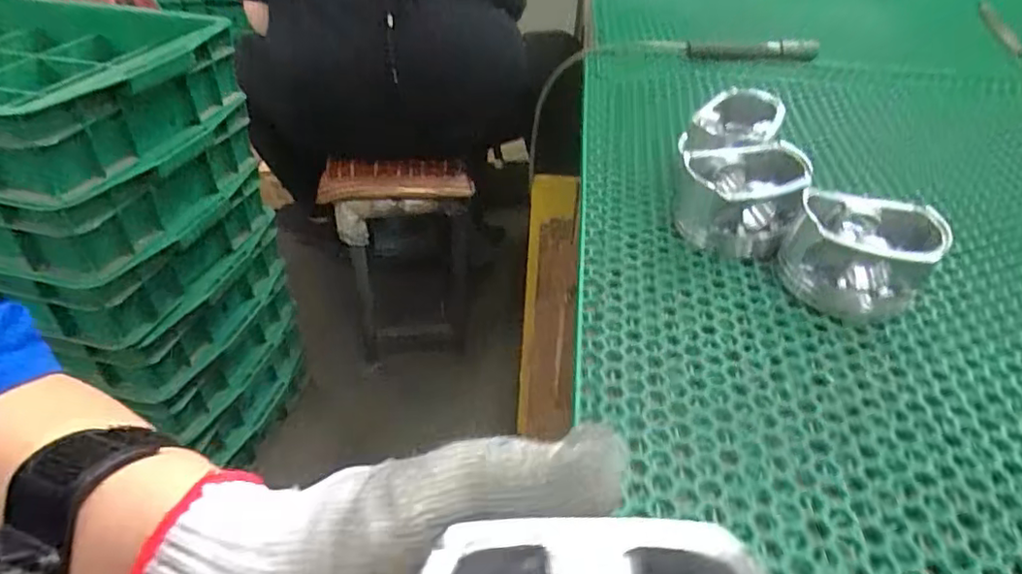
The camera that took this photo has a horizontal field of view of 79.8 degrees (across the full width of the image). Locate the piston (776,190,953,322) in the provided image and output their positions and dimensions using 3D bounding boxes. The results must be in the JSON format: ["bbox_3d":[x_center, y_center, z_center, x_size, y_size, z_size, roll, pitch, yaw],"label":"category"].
[{"bbox_3d":[0.201,-0.019,0.355,0.071,0.049,0.071,1,40,-1],"label":"piston"}]

